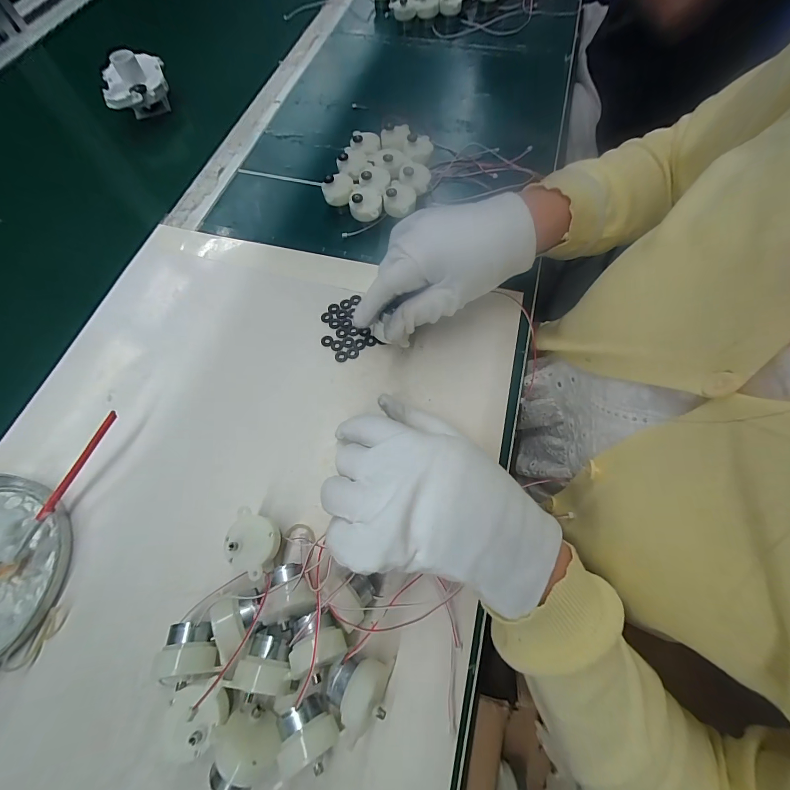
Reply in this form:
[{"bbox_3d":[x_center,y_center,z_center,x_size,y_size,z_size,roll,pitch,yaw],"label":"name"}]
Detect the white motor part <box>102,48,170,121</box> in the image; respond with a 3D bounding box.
[{"bbox_3d":[-0.316,-0.378,0.418,0.067,0.054,0.074,-18,68,-6],"label":"white motor part"}]

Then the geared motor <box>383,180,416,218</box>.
[{"bbox_3d":[0.005,-0.195,0.339,0.031,0.020,0.034,4,68,3],"label":"geared motor"}]

